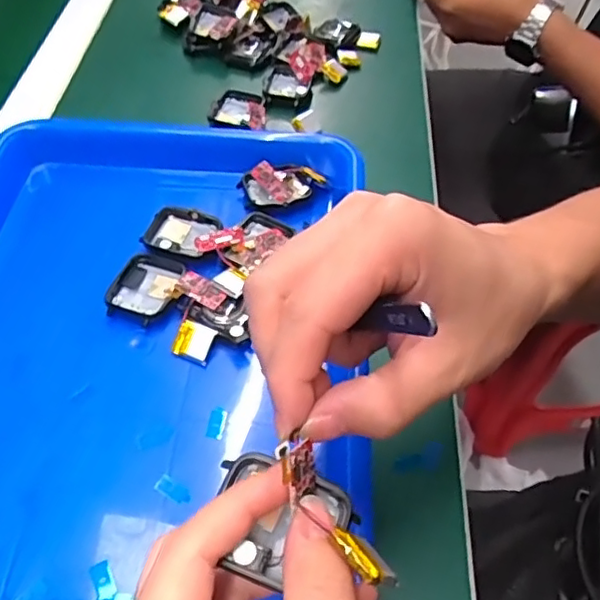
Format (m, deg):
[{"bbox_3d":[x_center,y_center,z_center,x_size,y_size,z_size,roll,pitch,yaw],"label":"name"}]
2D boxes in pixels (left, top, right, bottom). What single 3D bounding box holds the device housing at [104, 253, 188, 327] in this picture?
[{"bbox_3d":[-0.090,-0.007,0.357,0.038,0.010,0.045,16,54,10],"label":"device housing"}]

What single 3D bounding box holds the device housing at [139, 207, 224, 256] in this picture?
[{"bbox_3d":[-0.075,-0.042,0.383,0.043,0.011,0.037,15,54,9],"label":"device housing"}]

